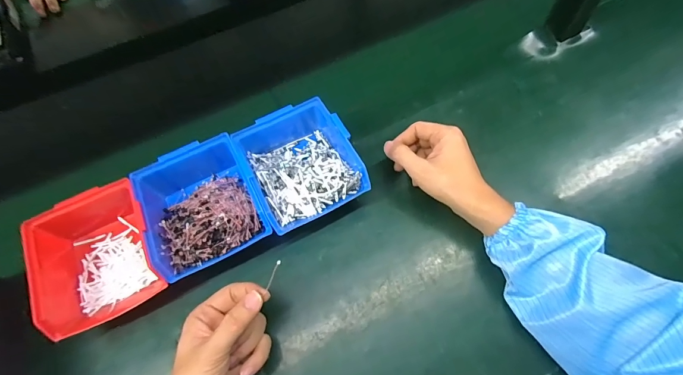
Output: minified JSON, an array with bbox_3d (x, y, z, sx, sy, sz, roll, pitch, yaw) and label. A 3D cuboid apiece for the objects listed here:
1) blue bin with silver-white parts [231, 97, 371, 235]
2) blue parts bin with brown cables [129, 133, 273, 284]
[{"bbox_3d":[-0.052,-0.033,0.418,0.126,0.062,0.156,-27,66,-10],"label":"blue bin with silver-white parts"},{"bbox_3d":[-0.161,0.018,0.397,0.123,0.061,0.148,-25,66,-9],"label":"blue parts bin with brown cables"}]

